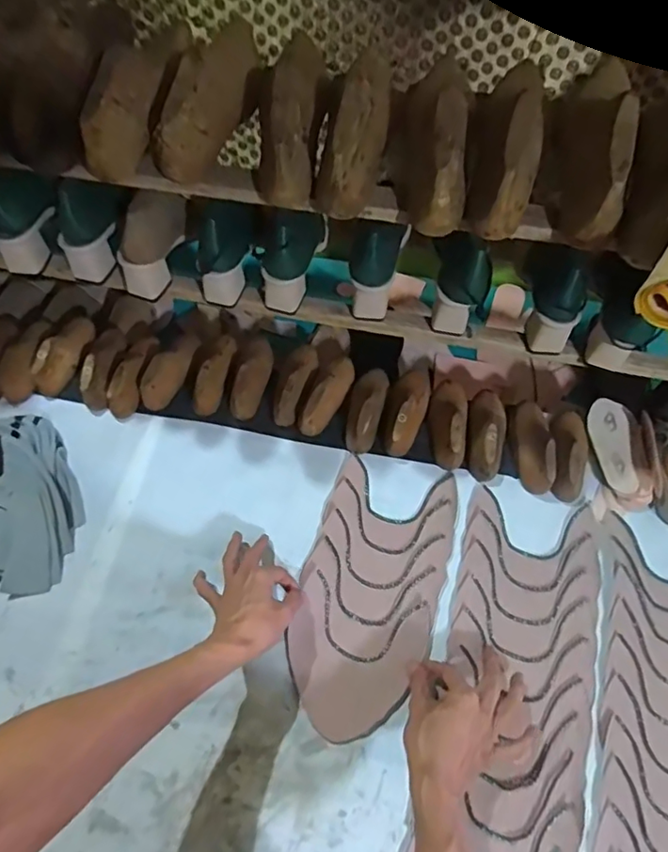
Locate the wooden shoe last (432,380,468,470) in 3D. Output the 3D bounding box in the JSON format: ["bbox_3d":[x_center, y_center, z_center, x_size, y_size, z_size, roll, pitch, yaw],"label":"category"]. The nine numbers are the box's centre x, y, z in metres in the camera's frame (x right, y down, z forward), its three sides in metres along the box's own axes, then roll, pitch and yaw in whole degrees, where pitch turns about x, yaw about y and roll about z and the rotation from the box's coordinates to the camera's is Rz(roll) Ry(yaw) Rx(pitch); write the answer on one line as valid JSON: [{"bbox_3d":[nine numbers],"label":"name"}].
[{"bbox_3d":[0.160,-0.008,0.747,0.048,0.055,0.138,7,62,4],"label":"wooden shoe last"}]

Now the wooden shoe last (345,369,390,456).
[{"bbox_3d":[0.045,-0.028,0.761,0.049,0.051,0.139,12,63,7],"label":"wooden shoe last"}]

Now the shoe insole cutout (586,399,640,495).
[{"bbox_3d":[0.378,0.025,0.738,0.053,0.017,0.139,6,62,4],"label":"shoe insole cutout"}]

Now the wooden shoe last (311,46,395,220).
[{"bbox_3d":[0.025,-0.331,0.560,0.063,0.077,0.248,10,63,6],"label":"wooden shoe last"}]

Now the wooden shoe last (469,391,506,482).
[{"bbox_3d":[0.210,0.002,0.740,0.057,0.058,0.143,7,62,4],"label":"wooden shoe last"}]

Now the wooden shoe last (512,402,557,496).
[{"bbox_3d":[0.274,0.022,0.733,0.055,0.049,0.132,2,62,2],"label":"wooden shoe last"}]

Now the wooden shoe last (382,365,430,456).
[{"bbox_3d":[0.102,-0.027,0.756,0.055,0.052,0.148,15,63,8],"label":"wooden shoe last"}]

